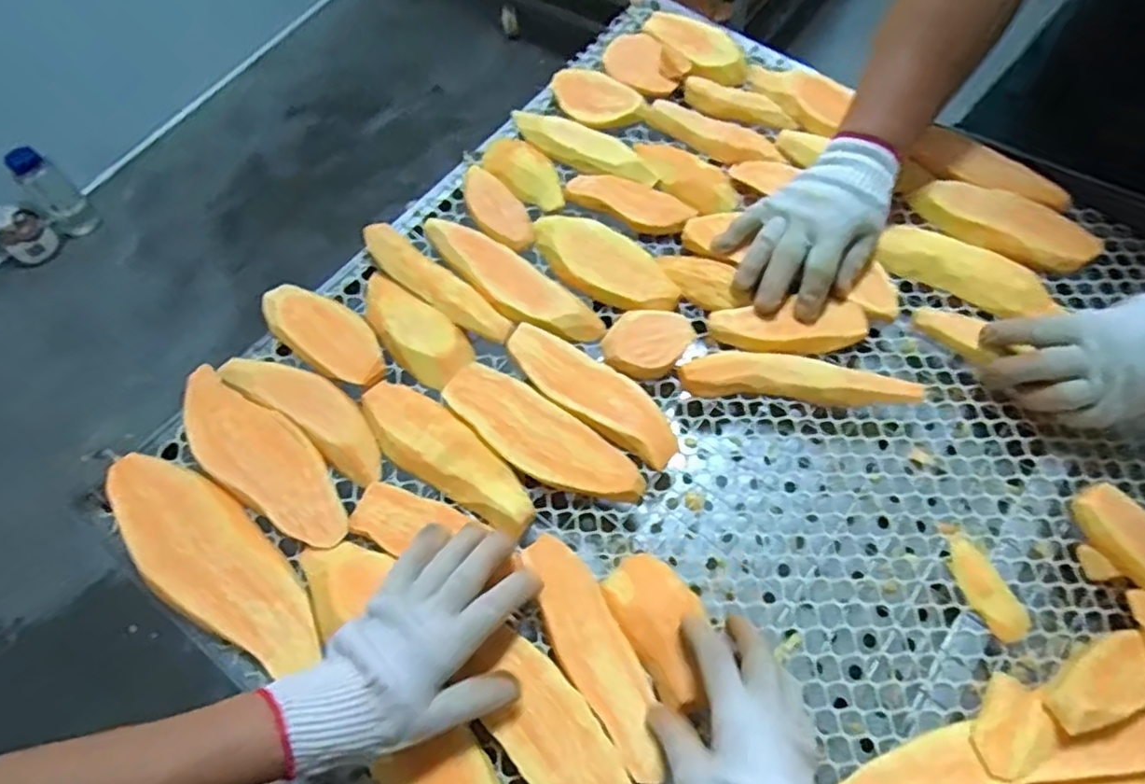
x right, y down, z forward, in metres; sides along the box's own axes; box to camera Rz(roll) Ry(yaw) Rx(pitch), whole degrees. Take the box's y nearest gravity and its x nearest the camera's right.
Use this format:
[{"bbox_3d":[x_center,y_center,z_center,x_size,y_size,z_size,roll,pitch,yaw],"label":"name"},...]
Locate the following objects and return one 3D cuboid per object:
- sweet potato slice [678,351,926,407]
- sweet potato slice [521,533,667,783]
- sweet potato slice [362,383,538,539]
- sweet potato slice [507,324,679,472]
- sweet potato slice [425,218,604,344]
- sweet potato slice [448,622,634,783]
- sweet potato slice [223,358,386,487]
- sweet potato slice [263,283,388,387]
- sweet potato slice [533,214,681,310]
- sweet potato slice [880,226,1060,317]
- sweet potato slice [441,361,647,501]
[{"bbox_3d":[0.196,-0.013,0.572,0.201,0.011,0.040,3,62,5],"label":"sweet potato slice"},{"bbox_3d":[0.016,0.183,0.473,0.047,0.013,0.174,-26,64,-10],"label":"sweet potato slice"},{"bbox_3d":[-0.104,0.052,0.544,0.178,0.024,0.058,38,70,20],"label":"sweet potato slice"},{"bbox_3d":[0.016,0.000,0.568,0.170,0.017,0.052,33,69,19],"label":"sweet potato slice"},{"bbox_3d":[-0.057,-0.099,0.606,0.184,0.023,0.046,33,69,0],"label":"sweet potato slice"},{"bbox_3d":[-0.007,0.237,0.438,0.058,0.011,0.167,-33,70,-13],"label":"sweet potato slice"},{"bbox_3d":[-0.216,0.014,0.554,0.159,0.013,0.050,37,71,3],"label":"sweet potato slice"},{"bbox_3d":[-0.213,-0.054,0.574,0.119,0.026,0.061,35,69,19],"label":"sweet potato slice"},{"bbox_3d":[0.031,-0.122,0.626,0.150,0.016,0.064,31,68,18],"label":"sweet potato slice"},{"bbox_3d":[0.356,-0.109,0.606,0.152,0.039,0.038,33,67,16],"label":"sweet potato slice"},{"bbox_3d":[-0.026,0.037,0.546,0.177,0.012,0.061,35,69,19],"label":"sweet potato slice"}]

